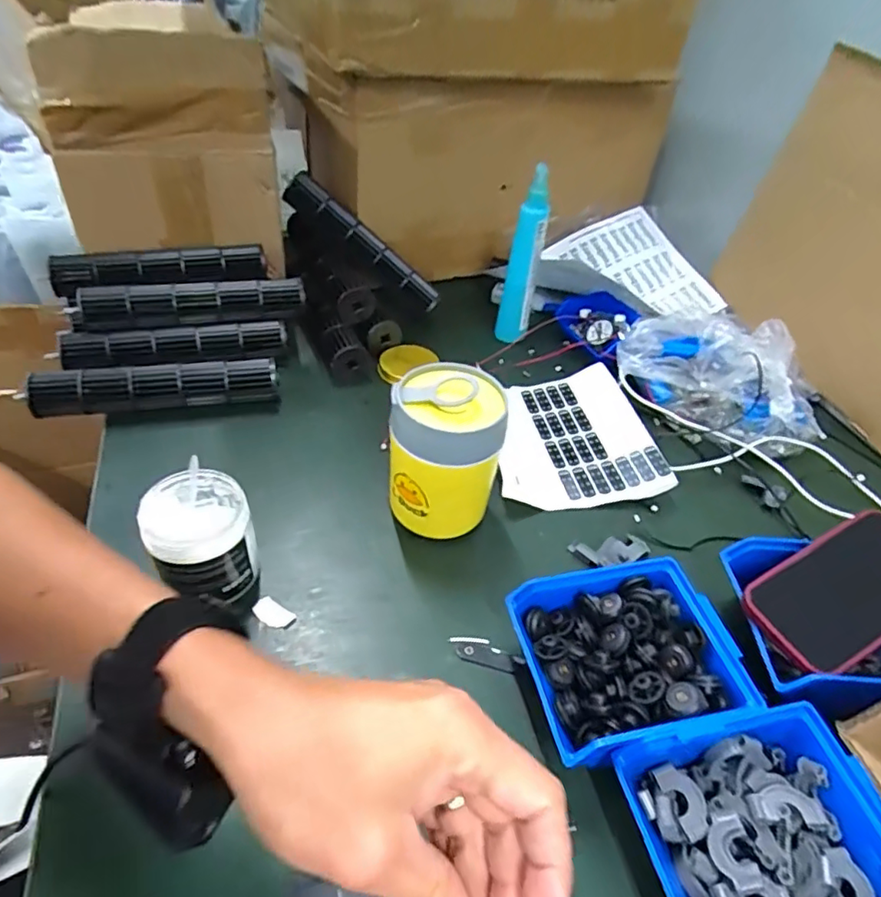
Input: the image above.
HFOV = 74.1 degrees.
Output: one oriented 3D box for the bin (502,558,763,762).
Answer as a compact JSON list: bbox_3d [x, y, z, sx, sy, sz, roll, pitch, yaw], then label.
[{"bbox_3d":[0.126,0.149,0.403,0.138,0.064,0.118,-8,44,-12],"label":"bin"}]

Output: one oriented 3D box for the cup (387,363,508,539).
[{"bbox_3d":[0.002,0.014,0.493,0.090,0.150,0.083,-4,43,-7],"label":"cup"}]

